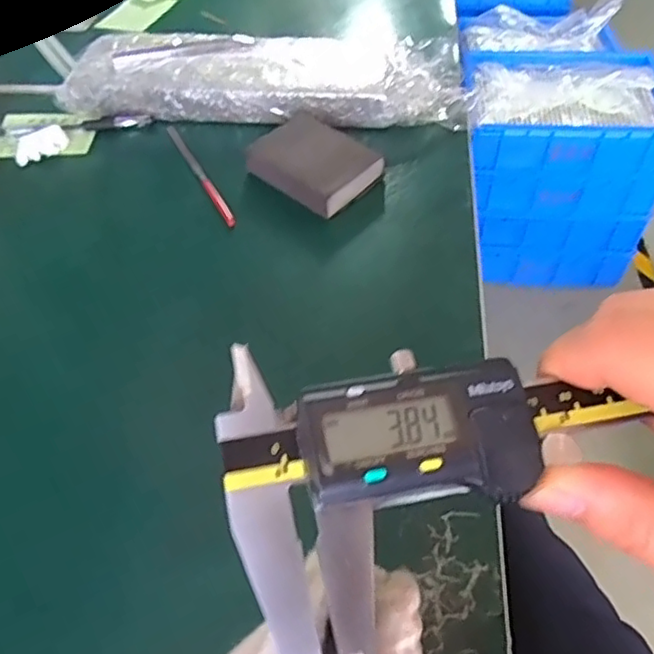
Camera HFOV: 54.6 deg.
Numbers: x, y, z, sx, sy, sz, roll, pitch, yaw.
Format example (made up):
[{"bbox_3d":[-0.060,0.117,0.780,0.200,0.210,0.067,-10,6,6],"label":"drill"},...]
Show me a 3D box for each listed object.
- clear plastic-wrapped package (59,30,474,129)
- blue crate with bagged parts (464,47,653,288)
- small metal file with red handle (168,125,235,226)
[{"bbox_3d":[-0.058,-0.237,0.600,0.383,0.043,0.110,2,50,3],"label":"clear plastic-wrapped package"},{"bbox_3d":[0.475,-0.345,1.376,0.381,0.386,0.302,2,50,2],"label":"blue crate with bagged parts"},{"bbox_3d":[-0.112,-0.134,0.548,0.008,0.013,0.151,-23,53,-18],"label":"small metal file with red handle"}]

